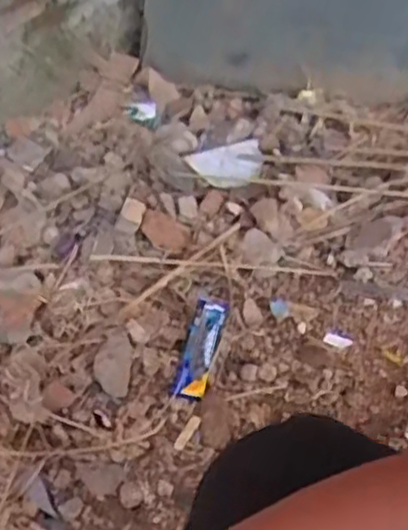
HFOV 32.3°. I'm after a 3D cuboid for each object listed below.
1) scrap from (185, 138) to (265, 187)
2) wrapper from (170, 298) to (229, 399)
[{"bbox_3d":[0.058,-0.216,1.441,0.165,0.019,0.133,-24,46,-22],"label":"scrap"},{"bbox_3d":[-0.004,0.122,1.059,0.049,0.024,0.185,8,43,13],"label":"wrapper"}]

